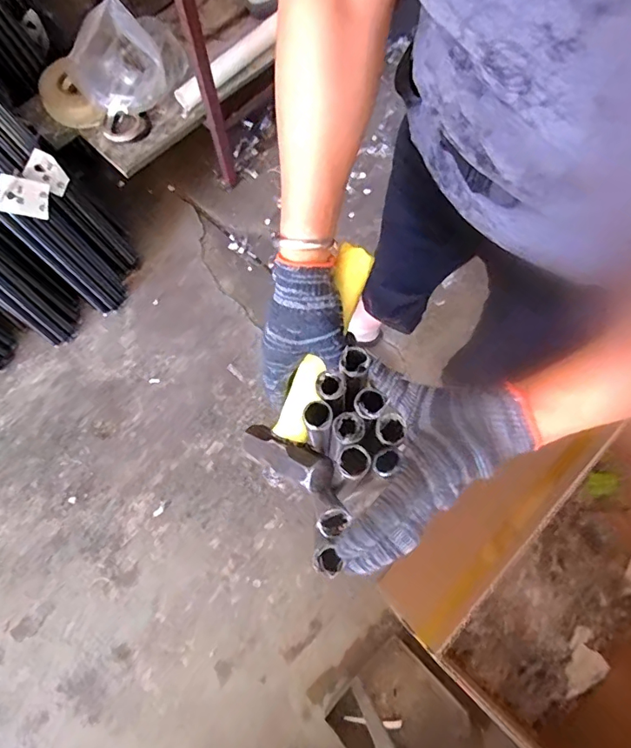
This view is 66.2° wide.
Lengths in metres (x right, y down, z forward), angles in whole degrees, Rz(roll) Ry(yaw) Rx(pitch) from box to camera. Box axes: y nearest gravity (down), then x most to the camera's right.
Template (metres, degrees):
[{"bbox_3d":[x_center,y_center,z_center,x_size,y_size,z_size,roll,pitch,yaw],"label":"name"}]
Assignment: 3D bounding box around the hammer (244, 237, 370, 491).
[{"bbox_3d":[0.008,-0.005,0.465,0.093,0.051,0.228,25,97,7],"label":"hammer"}]

